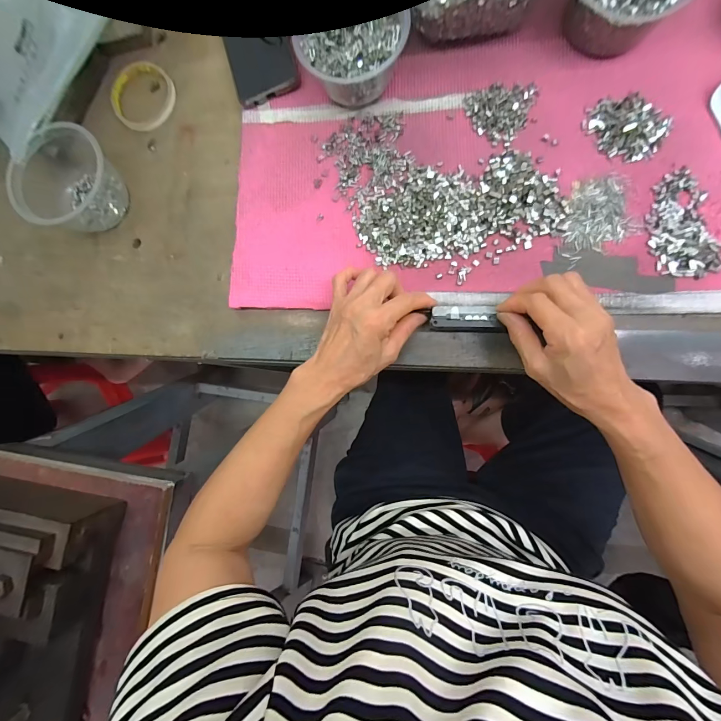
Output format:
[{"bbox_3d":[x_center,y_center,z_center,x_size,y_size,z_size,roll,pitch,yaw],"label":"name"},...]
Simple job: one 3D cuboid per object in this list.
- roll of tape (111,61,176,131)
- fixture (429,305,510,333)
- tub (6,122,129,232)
[{"bbox_3d":[-0.279,-0.338,0.434,0.086,0.010,0.081,0,86,7],"label":"roll of tape"},{"bbox_3d":[0.107,-0.042,0.341,0.070,0.010,0.025,5,87,10],"label":"fixture"},{"bbox_3d":[-0.352,-0.215,0.405,0.120,0.063,0.116,0,86,7],"label":"tub"}]

